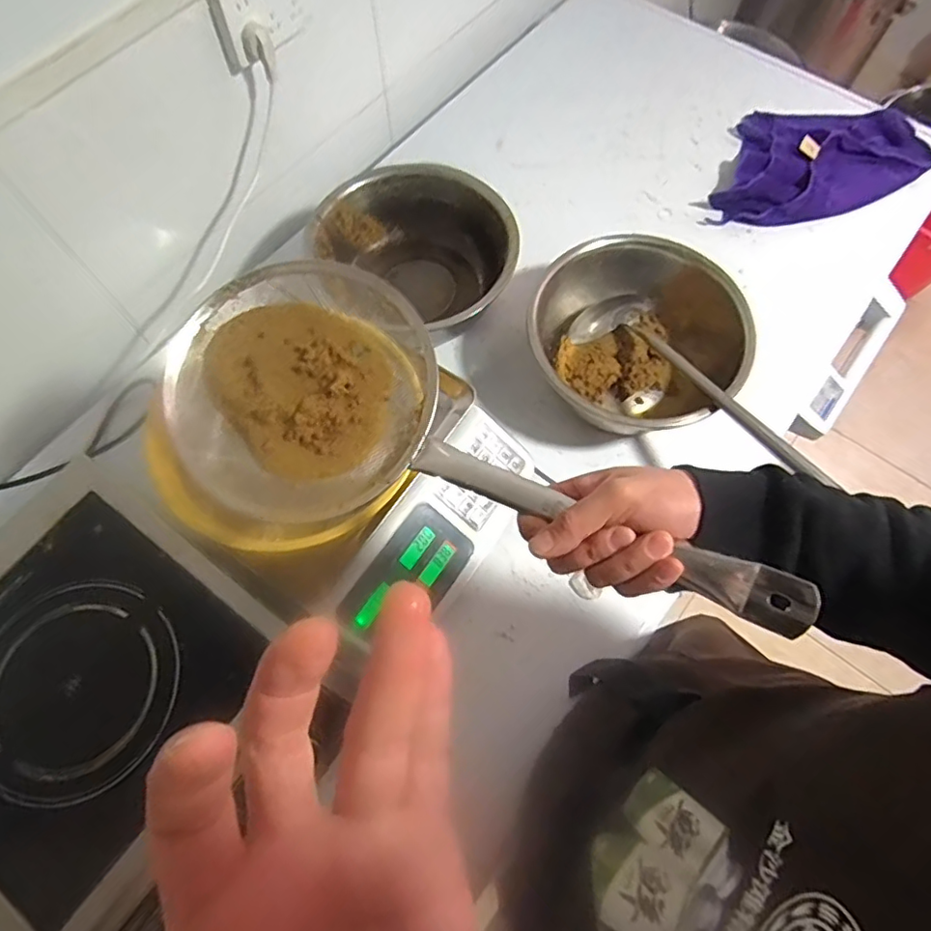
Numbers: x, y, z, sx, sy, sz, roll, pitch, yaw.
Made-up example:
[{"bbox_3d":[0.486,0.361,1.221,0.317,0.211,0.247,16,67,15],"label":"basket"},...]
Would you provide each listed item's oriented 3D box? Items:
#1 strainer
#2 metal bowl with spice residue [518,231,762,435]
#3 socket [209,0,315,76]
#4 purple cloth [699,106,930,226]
[{"bbox_3d":[-0.015,-0.003,0.425,0.476,0.086,0.204,24,70,22],"label":"strainer"},{"bbox_3d":[0.236,-0.168,0.837,0.281,0.133,0.299,0,68,1],"label":"metal bowl with spice residue"},{"bbox_3d":[-0.262,-0.594,0.766,0.131,0.095,0.027,-36,72,-13],"label":"socket"},{"bbox_3d":[0.611,-0.531,1.020,0.380,0.051,0.258,0,68,1],"label":"purple cloth"}]

